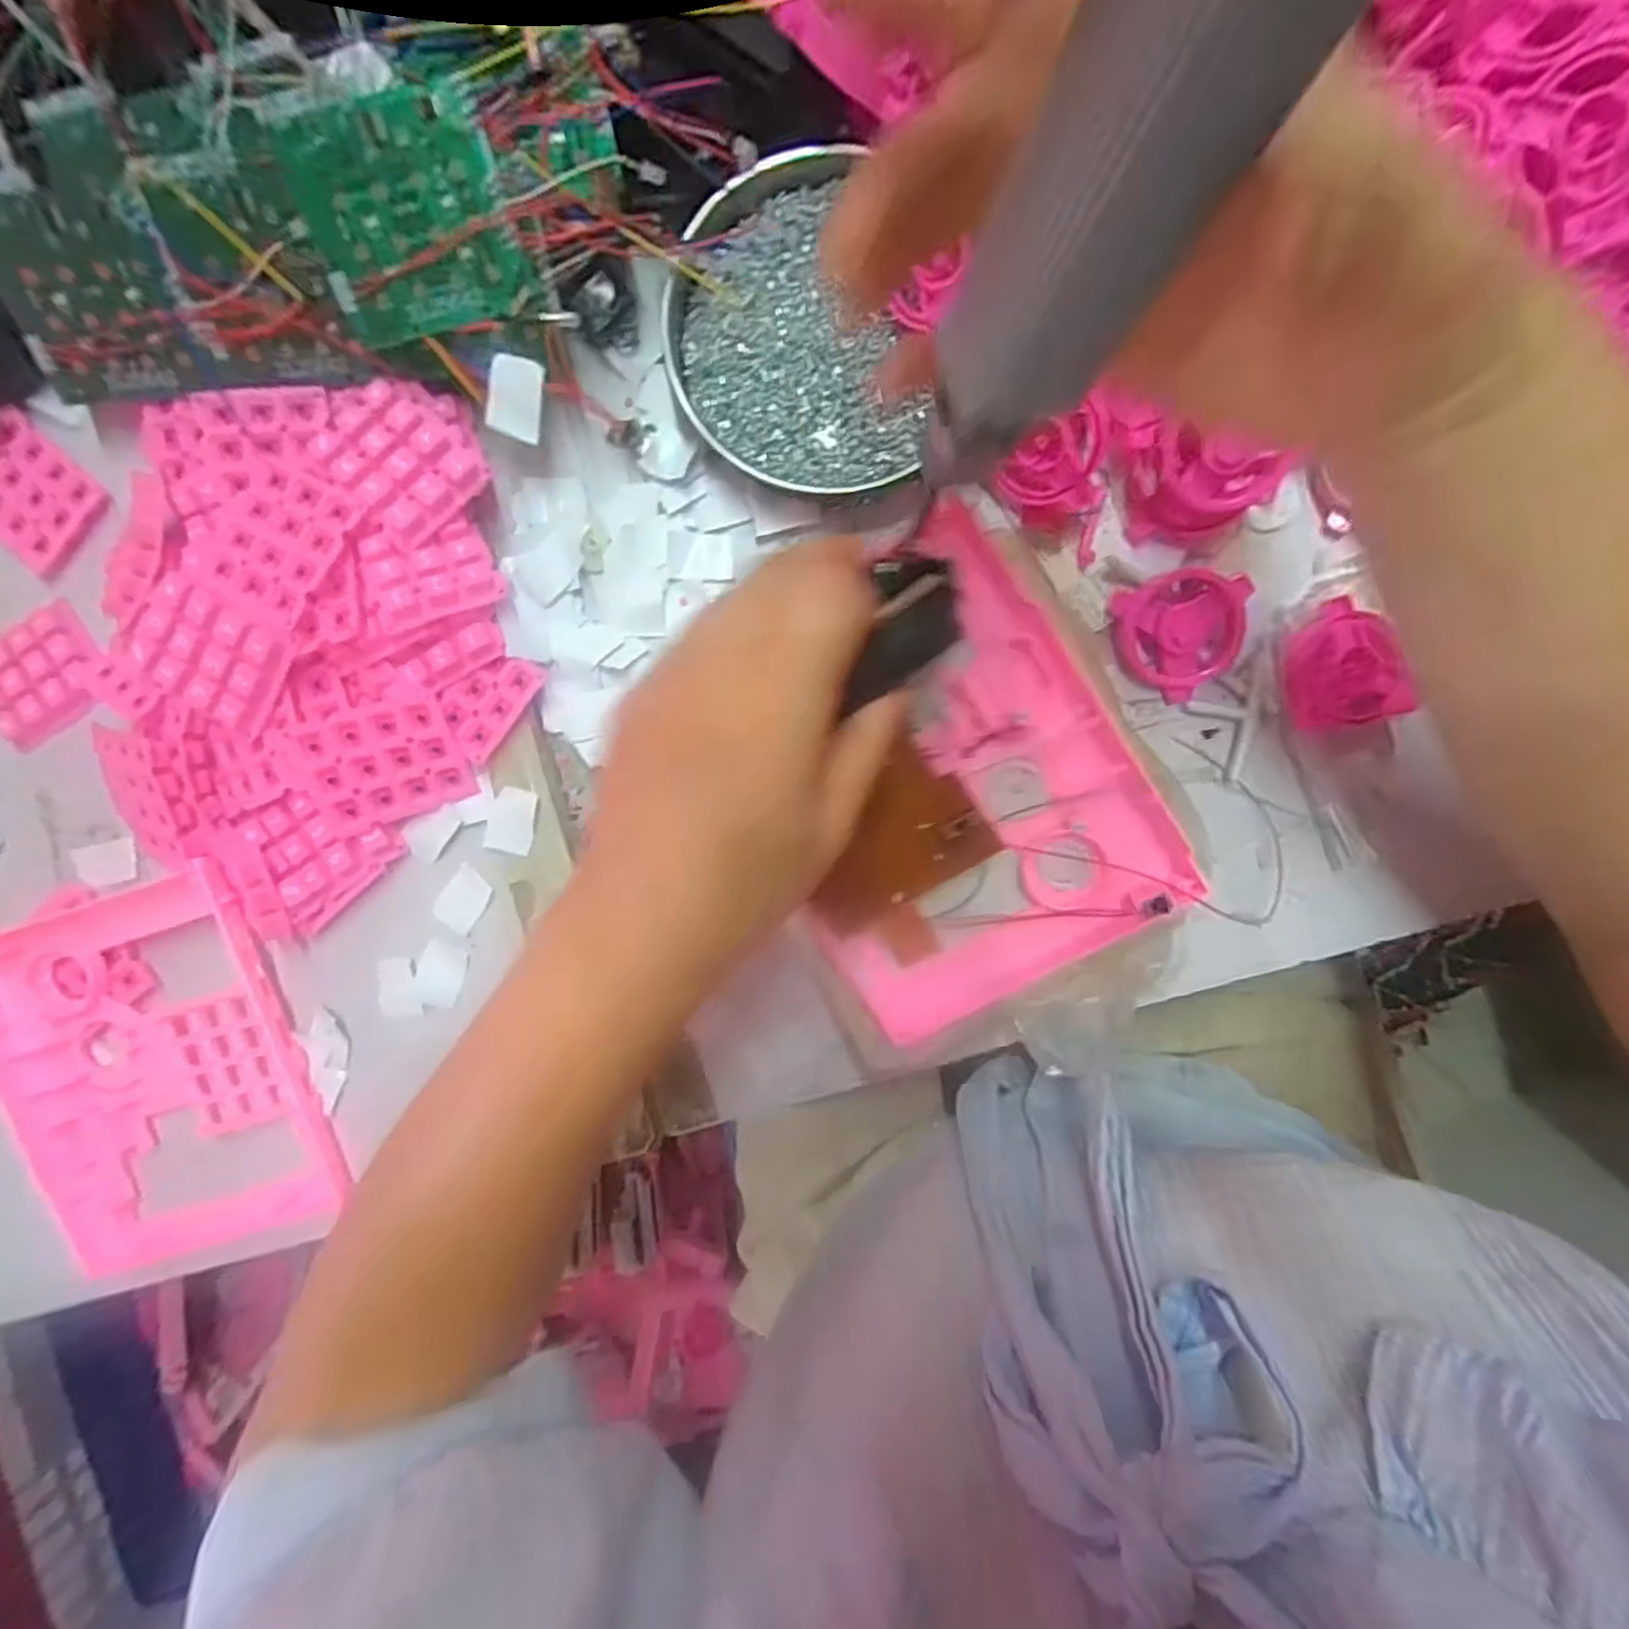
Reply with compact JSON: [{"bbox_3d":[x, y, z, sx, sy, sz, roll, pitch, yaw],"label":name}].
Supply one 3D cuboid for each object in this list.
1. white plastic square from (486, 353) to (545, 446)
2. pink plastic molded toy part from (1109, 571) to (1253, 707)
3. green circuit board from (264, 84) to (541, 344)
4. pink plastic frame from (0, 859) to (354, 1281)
[{"bbox_3d":[-0.121,-0.170,0.298,0.020,0.004,0.029,8,112,-19],"label":"white plastic square"},{"bbox_3d":[0.156,-0.076,0.311,0.050,0.018,0.051,-14,92,3],"label":"pink plastic molded toy part"},{"bbox_3d":[-0.147,-0.218,0.270,0.071,0.004,0.067,-12,122,1],"label":"green circuit board"},{"bbox_3d":[-0.299,0.119,0.334,0.132,0.028,0.168,-15,92,3],"label":"pink plastic frame"}]

